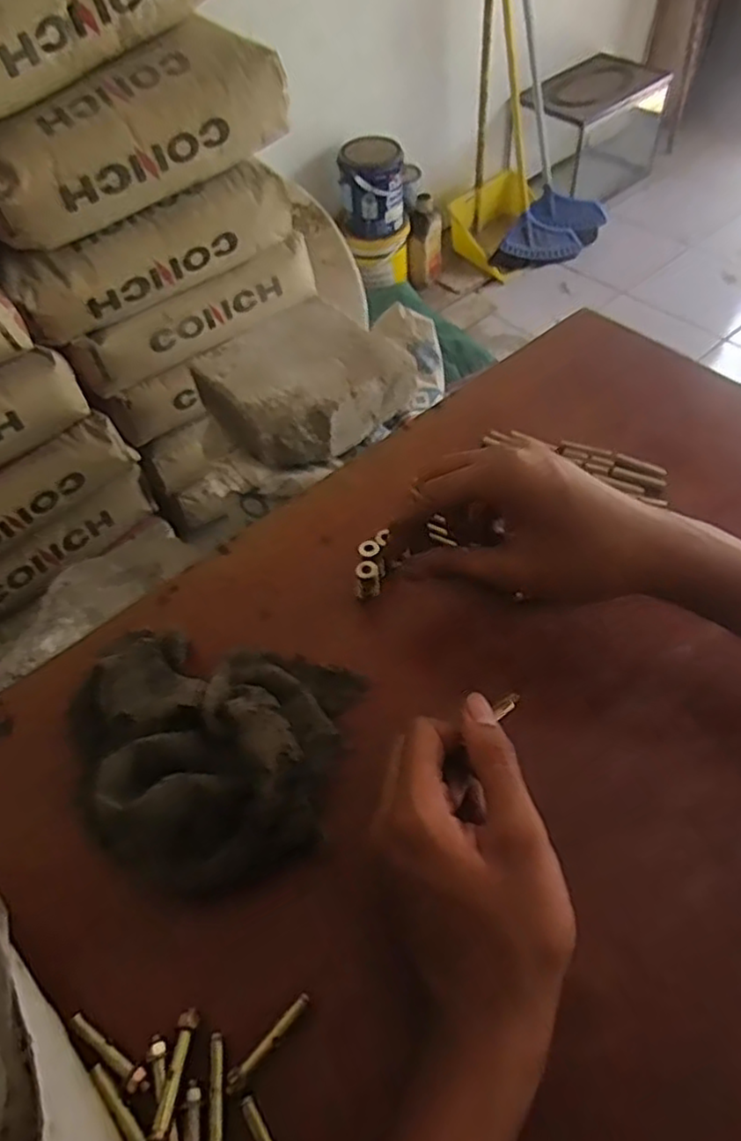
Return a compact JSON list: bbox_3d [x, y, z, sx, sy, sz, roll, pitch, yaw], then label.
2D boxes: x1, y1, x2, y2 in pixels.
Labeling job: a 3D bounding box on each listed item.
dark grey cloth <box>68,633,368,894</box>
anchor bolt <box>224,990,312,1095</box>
[{"bbox_3d":[-0.097,0.092,0.369,0.150,0.053,0.133,8,55,11],"label":"dark grey cloth"},{"bbox_3d":[-0.045,0.208,0.305,0.046,0.004,0.008,-40,61,-22],"label":"anchor bolt"}]

